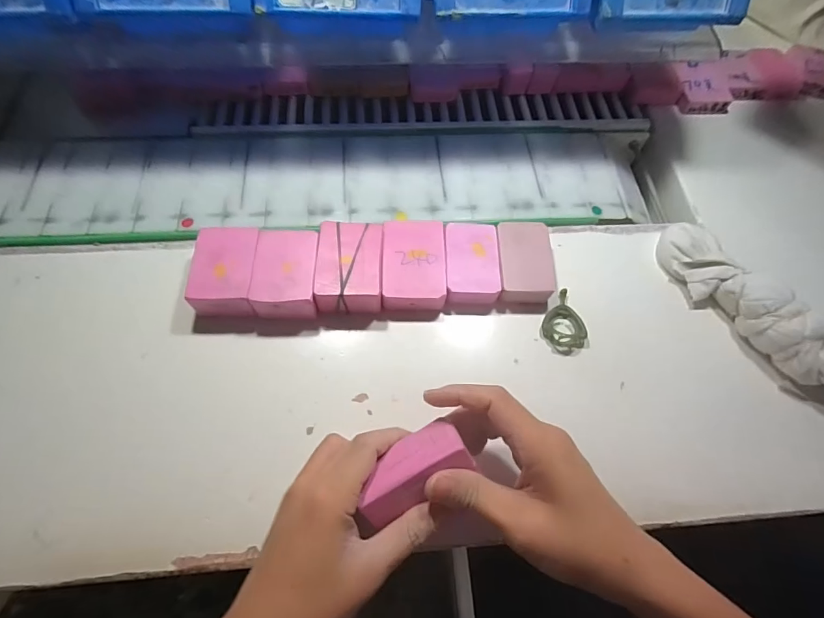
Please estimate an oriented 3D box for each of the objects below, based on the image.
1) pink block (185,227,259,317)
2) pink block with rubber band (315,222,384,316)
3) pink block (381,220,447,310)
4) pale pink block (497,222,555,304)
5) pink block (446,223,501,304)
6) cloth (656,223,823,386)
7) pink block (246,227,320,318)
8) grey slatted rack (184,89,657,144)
[{"bbox_3d":[-0.152,-0.028,0.362,0.049,0.031,0.071,-1,66,-4],"label":"pink block"},{"bbox_3d":[-0.052,-0.034,0.369,0.052,0.030,0.074,1,66,-3],"label":"pink block with rubber band"},{"bbox_3d":[0.001,-0.039,0.377,0.052,0.024,0.079,1,66,-3],"label":"pink block"},{"bbox_3d":[0.099,-0.040,0.385,0.046,0.020,0.074,1,66,-3],"label":"pale pink block"},{"bbox_3d":[0.052,-0.039,0.382,0.045,0.019,0.071,2,66,-3],"label":"pink block"},{"bbox_3d":[0.289,-0.006,0.371,0.056,0.046,0.184,-30,71,-16],"label":"cloth"},{"bbox_3d":[-0.103,-0.025,0.362,0.050,0.031,0.076,1,66,-3],"label":"pink block"},{"bbox_3d":[0.020,-0.215,0.482,0.492,0.011,0.064,-2,66,-4],"label":"grey slatted rack"}]

